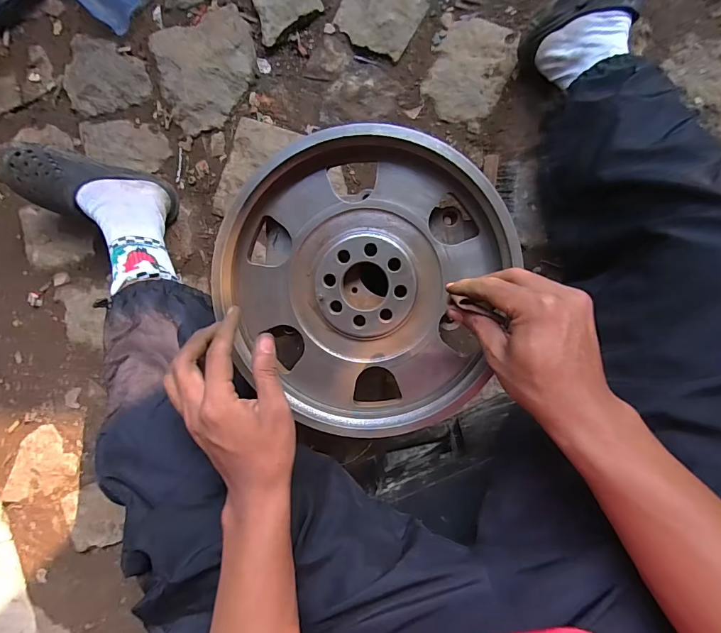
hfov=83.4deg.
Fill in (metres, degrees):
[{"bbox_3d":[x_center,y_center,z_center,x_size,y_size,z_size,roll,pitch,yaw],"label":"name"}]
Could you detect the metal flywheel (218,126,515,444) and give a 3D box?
[{"bbox_3d":[0.002,-0.031,0.420,0.289,0.063,0.297,14,93,8],"label":"metal flywheel"}]

